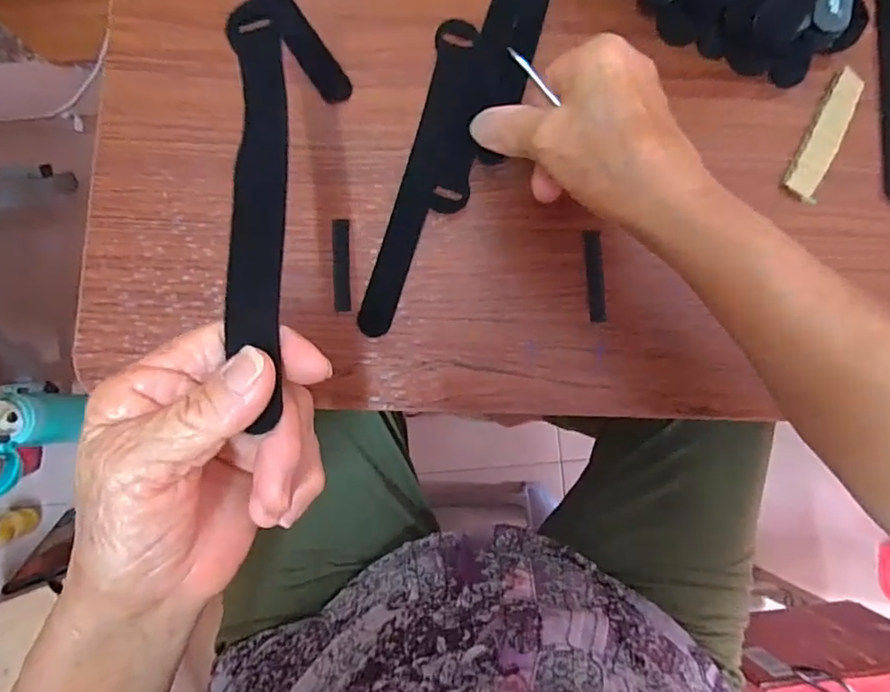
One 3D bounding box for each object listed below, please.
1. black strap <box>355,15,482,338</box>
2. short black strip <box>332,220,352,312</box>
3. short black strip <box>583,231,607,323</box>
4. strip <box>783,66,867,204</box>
[{"bbox_3d":[-0.015,-0.103,0.324,0.027,0.006,0.196,18,84,0],"label":"black strap"},{"bbox_3d":[-0.060,-0.047,0.317,0.010,0.004,0.053,-2,85,-1],"label":"short black strip"},{"bbox_3d":[0.089,-0.041,0.321,0.011,0.004,0.054,-4,87,2],"label":"short black strip"},{"bbox_3d":[0.233,-0.130,0.333,0.021,0.006,0.087,27,84,1],"label":"strip"}]

